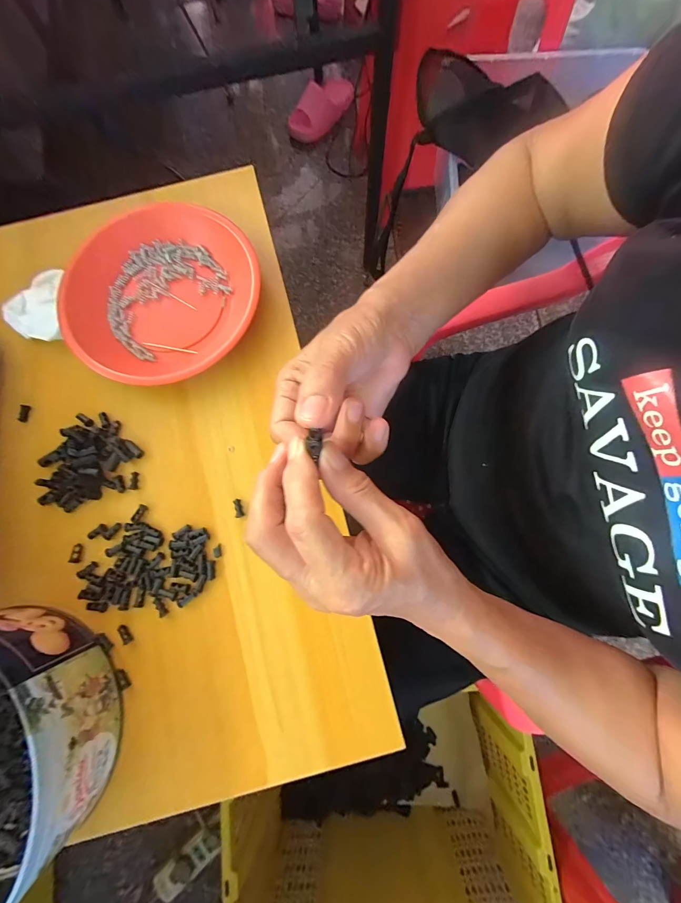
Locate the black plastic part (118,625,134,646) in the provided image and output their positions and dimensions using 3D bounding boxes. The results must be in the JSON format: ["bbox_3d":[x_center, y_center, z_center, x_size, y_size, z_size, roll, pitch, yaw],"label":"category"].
[{"bbox_3d":[-0.184,0.156,0.289,0.009,0.004,0.017,-32,79,-5],"label":"black plastic part"}]

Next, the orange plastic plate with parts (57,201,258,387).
[{"bbox_3d":[-0.184,-0.161,0.346,0.189,0.031,0.197,27,80,7],"label":"orange plastic plate with parts"}]

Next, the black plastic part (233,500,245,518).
[{"bbox_3d":[-0.093,0.052,0.309,0.008,0.004,0.016,-19,78,-3],"label":"black plastic part"}]

